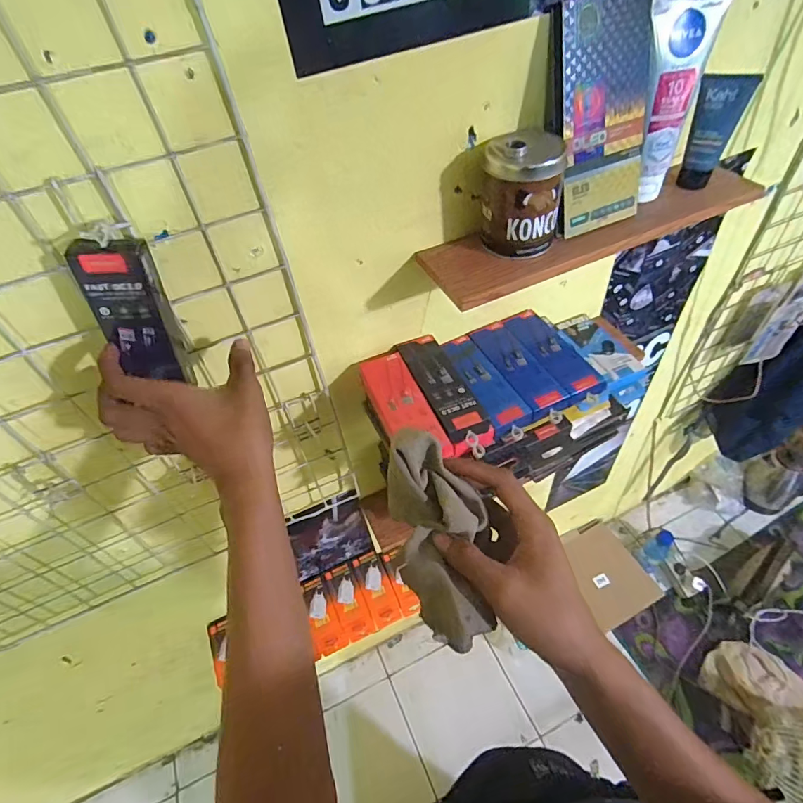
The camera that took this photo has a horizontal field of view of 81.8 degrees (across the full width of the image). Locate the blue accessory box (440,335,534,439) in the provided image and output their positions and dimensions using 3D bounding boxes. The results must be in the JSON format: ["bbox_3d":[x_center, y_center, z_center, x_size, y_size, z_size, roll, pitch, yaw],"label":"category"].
[{"bbox_3d":[0.100,-0.026,0.565,0.047,0.020,0.145,-21,50,-11],"label":"blue accessory box"}]

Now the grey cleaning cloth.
[{"bbox_3d":[0.030,0.097,0.347,0.066,0.031,0.151,-12,79,-4],"label":"grey cleaning cloth"}]

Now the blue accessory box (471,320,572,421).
[{"bbox_3d":[0.144,-0.043,0.577,0.050,0.016,0.150,-22,50,-13],"label":"blue accessory box"}]

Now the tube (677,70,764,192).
[{"bbox_3d":[0.336,-0.290,0.504,0.047,0.104,0.026,25,56,25],"label":"tube"}]

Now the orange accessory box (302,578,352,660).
[{"bbox_3d":[-0.143,0.394,0.855,0.053,0.030,0.133,-18,76,-9],"label":"orange accessory box"}]

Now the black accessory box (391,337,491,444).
[{"bbox_3d":[0.044,-0.020,0.537,0.051,0.019,0.151,-21,50,-12],"label":"black accessory box"}]

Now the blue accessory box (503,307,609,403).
[{"bbox_3d":[0.190,-0.062,0.588,0.053,0.018,0.153,-19,50,-10],"label":"blue accessory box"}]

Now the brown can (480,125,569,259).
[{"bbox_3d":[0.117,-0.206,0.458,0.073,0.097,0.074,-3,49,4],"label":"brown can"}]

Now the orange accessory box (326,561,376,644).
[{"bbox_3d":[-0.096,0.379,0.872,0.057,0.040,0.139,-21,81,-12],"label":"orange accessory box"}]

